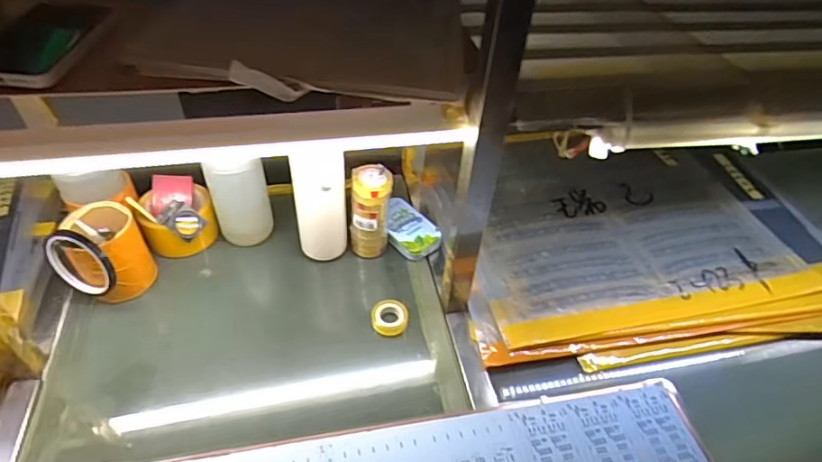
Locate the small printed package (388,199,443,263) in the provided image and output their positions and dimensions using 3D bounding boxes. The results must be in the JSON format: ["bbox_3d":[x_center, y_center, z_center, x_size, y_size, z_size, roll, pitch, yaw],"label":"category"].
[{"bbox_3d":[-0.008,-0.002,0.760,0.067,0.029,0.107,-23,53,-26],"label":"small printed package"}]

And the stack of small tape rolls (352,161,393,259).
[{"bbox_3d":[-0.056,-0.024,0.700,0.055,0.136,0.044,4,46,-3],"label":"stack of small tape rolls"}]

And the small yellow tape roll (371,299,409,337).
[{"bbox_3d":[-0.027,0.110,0.655,0.047,0.025,0.041,8,46,1],"label":"small yellow tape roll"}]

